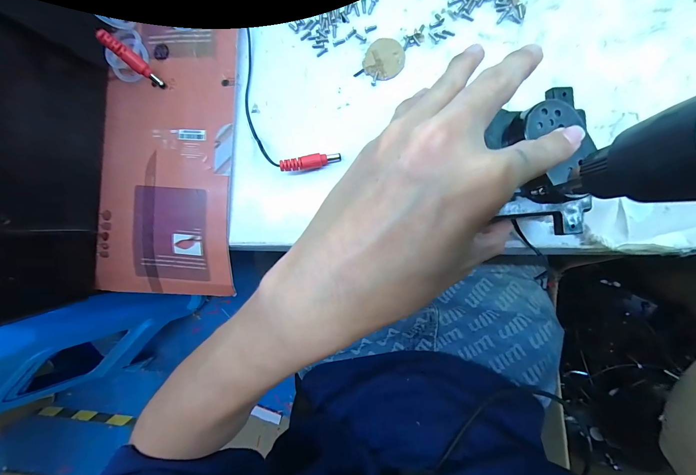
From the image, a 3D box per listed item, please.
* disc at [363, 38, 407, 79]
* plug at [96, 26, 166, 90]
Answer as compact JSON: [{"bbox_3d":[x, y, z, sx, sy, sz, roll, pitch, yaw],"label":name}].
[{"bbox_3d":[0.027,-0.129,0.213,0.028,0.004,0.027,0,92,8],"label":"disc"},{"bbox_3d":[-0.161,-0.132,0.222,0.009,0.006,0.047,-44,128,7],"label":"plug"}]

